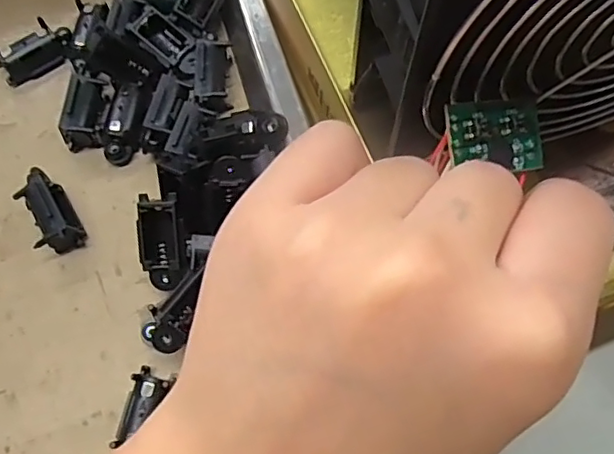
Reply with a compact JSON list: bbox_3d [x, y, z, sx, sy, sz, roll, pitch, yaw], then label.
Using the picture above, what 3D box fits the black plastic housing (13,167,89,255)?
[{"bbox_3d":[-0.105,-0.008,0.232,0.016,0.019,0.035,-28,75,-7],"label":"black plastic housing"}]

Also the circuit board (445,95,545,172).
[{"bbox_3d":[0.050,-0.024,0.150,0.029,0.004,0.019,-9,95,-20],"label":"circuit board"}]

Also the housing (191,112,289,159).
[{"bbox_3d":[-0.027,-0.037,0.230,0.037,0.008,0.015,-17,73,-18],"label":"housing"}]

